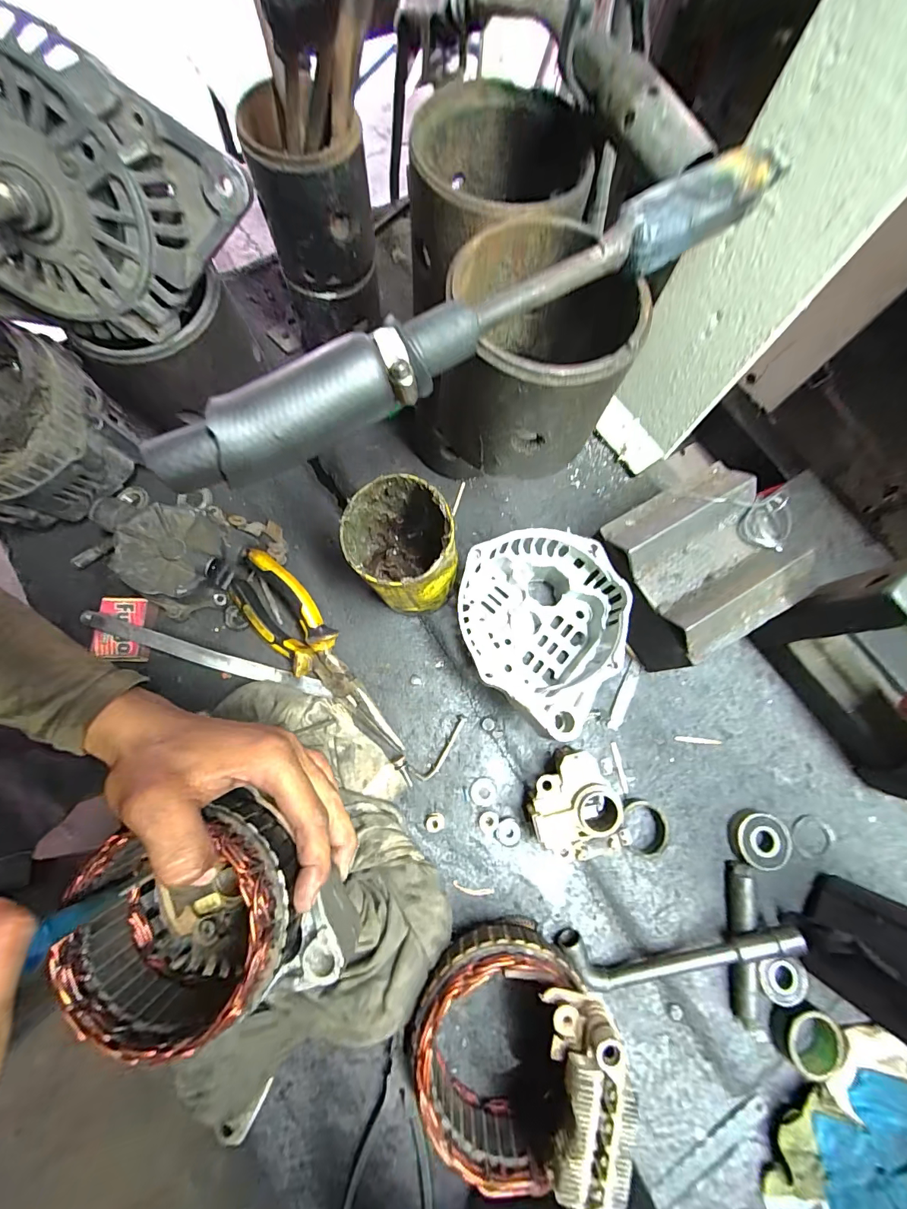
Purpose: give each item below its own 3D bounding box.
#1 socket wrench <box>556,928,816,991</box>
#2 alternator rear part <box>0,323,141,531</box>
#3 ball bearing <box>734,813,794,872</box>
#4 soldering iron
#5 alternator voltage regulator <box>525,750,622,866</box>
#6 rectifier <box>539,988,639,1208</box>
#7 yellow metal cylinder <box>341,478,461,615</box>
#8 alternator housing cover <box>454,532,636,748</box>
[{"bbox_3d":[0.159,0.253,0.305,0.160,0.034,0.039,-4,75,-2],"label":"socket wrench"},{"bbox_3d":[-0.352,-0.140,0.342,0.135,0.100,0.129,31,77,7],"label":"alternator rear part"},{"bbox_3d":[0.237,0.182,0.335,0.037,0.017,0.039,6,75,0],"label":"ball bearing"},{"bbox_3d":[0.010,-0.106,0.164,0.252,0.024,0.027,-29,77,-9],"label":"soldering iron"},{"bbox_3d":[0.086,0.151,0.328,0.064,0.038,0.066,0,75,-1],"label":"alternator voltage regulator"},{"bbox_3d":[0.070,0.260,0.218,0.037,0.042,0.088,2,75,-3],"label":"rectifier"},{"bbox_3d":[-0.037,-0.035,0.332,0.068,0.121,0.074,0,75,-1],"label":"yellow metal cylinder"},{"bbox_3d":[0.064,0.013,0.342,0.127,0.082,0.128,40,78,9],"label":"alternator housing cover"}]

